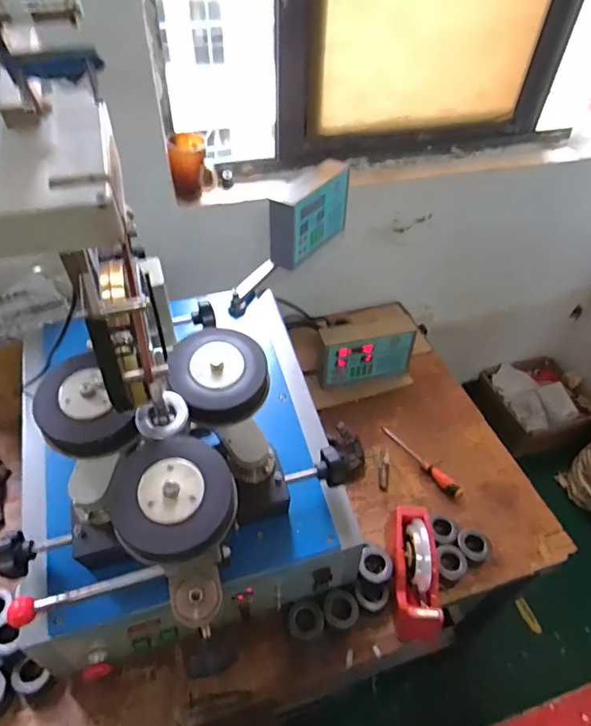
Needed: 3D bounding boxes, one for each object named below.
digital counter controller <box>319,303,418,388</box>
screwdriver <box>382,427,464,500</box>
[{"bbox_3d":[0.169,-0.028,1.152,0.225,0.153,0.086,-13,50,-14],"label":"digital counter controller"},{"bbox_3d":[0.272,0.209,1.027,0.031,0.028,0.218,-30,56,-26],"label":"screwdriver"}]

